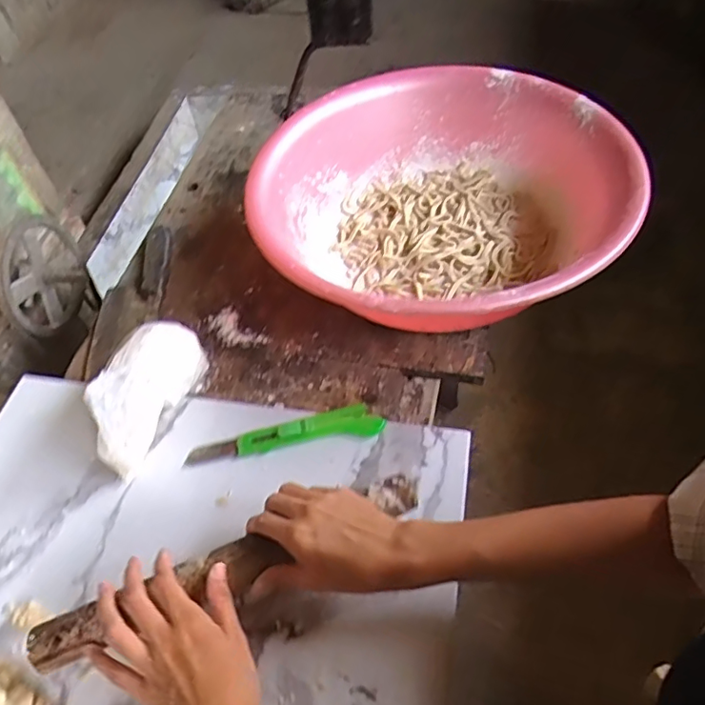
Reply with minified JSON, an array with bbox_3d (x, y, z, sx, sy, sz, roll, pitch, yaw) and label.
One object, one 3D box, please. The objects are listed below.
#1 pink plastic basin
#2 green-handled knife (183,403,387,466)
[{"bbox_3d":[0.101,-0.163,0.656,0.390,0.139,0.401,-3,52,4],"label":"pink plastic basin"},{"bbox_3d":[-0.066,0.080,0.553,0.191,0.019,0.032,-9,52,-1],"label":"green-handled knife"}]

